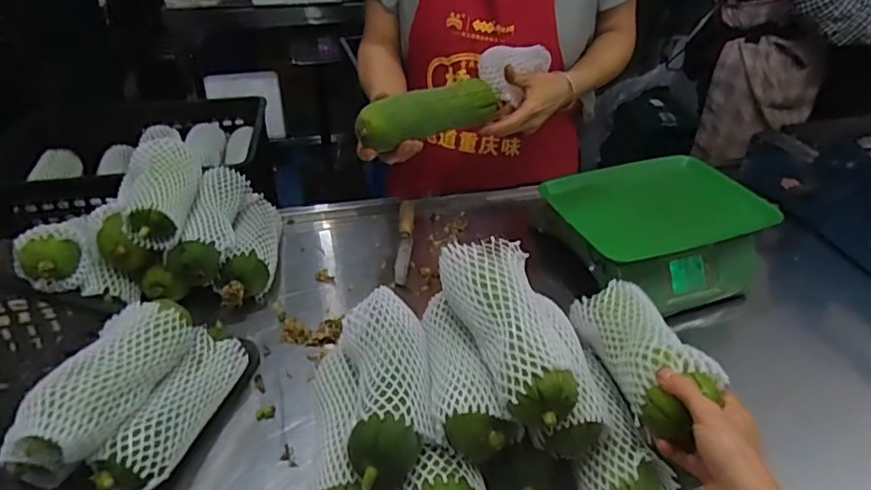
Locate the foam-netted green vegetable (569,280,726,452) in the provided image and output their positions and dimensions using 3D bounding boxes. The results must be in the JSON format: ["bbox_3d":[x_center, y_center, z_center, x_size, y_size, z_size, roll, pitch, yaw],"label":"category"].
[{"bbox_3d":[0.211,0.111,0.582,0.080,0.077,0.198,-2,26,-6],"label":"foam-netted green vegetable"}]

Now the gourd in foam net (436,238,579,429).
[{"bbox_3d":[0.070,0.087,0.569,0.088,0.089,0.193,-9,37,-12],"label":"gourd in foam net"}]

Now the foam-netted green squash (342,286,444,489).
[{"bbox_3d":[-0.046,0.140,0.586,0.084,0.065,0.209,-6,36,-8],"label":"foam-netted green squash"}]

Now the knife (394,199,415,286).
[{"bbox_3d":[-0.050,-0.009,0.940,0.026,0.022,0.193,3,47,0],"label":"knife"}]

